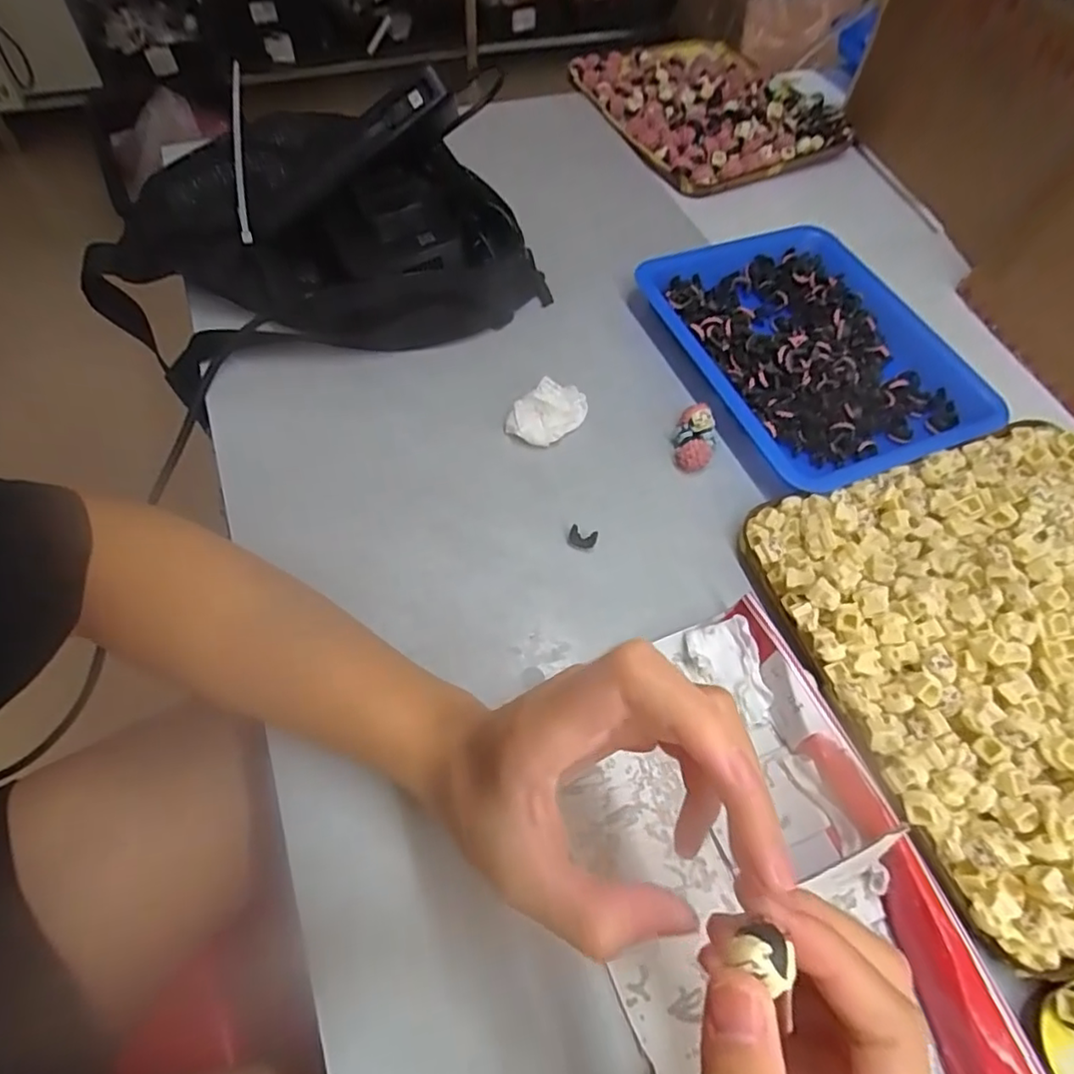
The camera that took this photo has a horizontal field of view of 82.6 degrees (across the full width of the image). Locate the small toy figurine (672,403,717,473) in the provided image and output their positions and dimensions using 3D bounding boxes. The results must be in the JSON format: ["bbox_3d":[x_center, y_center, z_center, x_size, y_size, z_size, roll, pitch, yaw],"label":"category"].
[{"bbox_3d":[0.099,-0.061,0.381,0.025,0.021,0.037,14,60,6],"label":"small toy figurine"}]

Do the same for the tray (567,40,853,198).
[{"bbox_3d":[0.166,-0.428,0.612,0.205,0.039,0.231,-22,63,-15],"label":"tray"}]

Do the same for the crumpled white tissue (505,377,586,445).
[{"bbox_3d":[0.007,-0.077,0.386,0.034,0.017,0.050,38,65,18],"label":"crumpled white tissue"}]

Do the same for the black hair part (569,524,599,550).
[{"bbox_3d":[0.026,0.001,0.346,0.016,0.008,0.010,16,60,6],"label":"black hair part"}]

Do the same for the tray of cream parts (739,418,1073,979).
[{"bbox_3d":[0.261,0.053,0.313,0.236,0.034,0.232,-17,62,-12],"label":"tray of cream parts"}]

